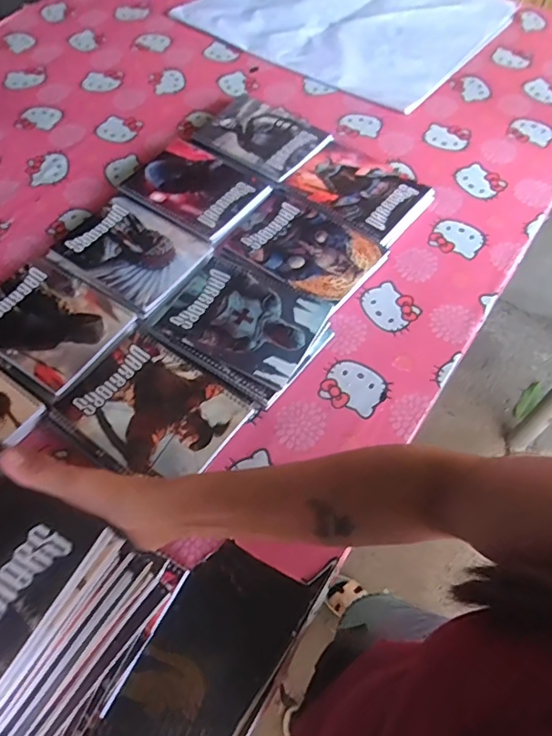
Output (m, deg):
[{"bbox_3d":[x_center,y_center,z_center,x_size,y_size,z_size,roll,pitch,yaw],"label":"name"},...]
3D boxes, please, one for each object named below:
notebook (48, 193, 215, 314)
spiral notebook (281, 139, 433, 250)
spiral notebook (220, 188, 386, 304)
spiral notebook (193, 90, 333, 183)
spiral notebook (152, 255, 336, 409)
[{"bbox_3d":[-0.217,-0.174,0.756,0.204,0.010,0.147,32,64,18],"label":"notebook"},{"bbox_3d":[0.137,-0.290,0.825,0.199,0.019,0.156,36,65,18],"label":"spiral notebook"},{"bbox_3d":[0.041,-0.183,0.760,0.215,0.009,0.152,34,63,20],"label":"spiral notebook"},{"bbox_3d":[-0.026,-0.407,0.885,0.218,0.011,0.158,35,69,20],"label":"spiral notebook"},{"bbox_3d":[-0.042,-0.065,0.682,0.205,0.009,0.164,33,65,18],"label":"spiral notebook"}]

